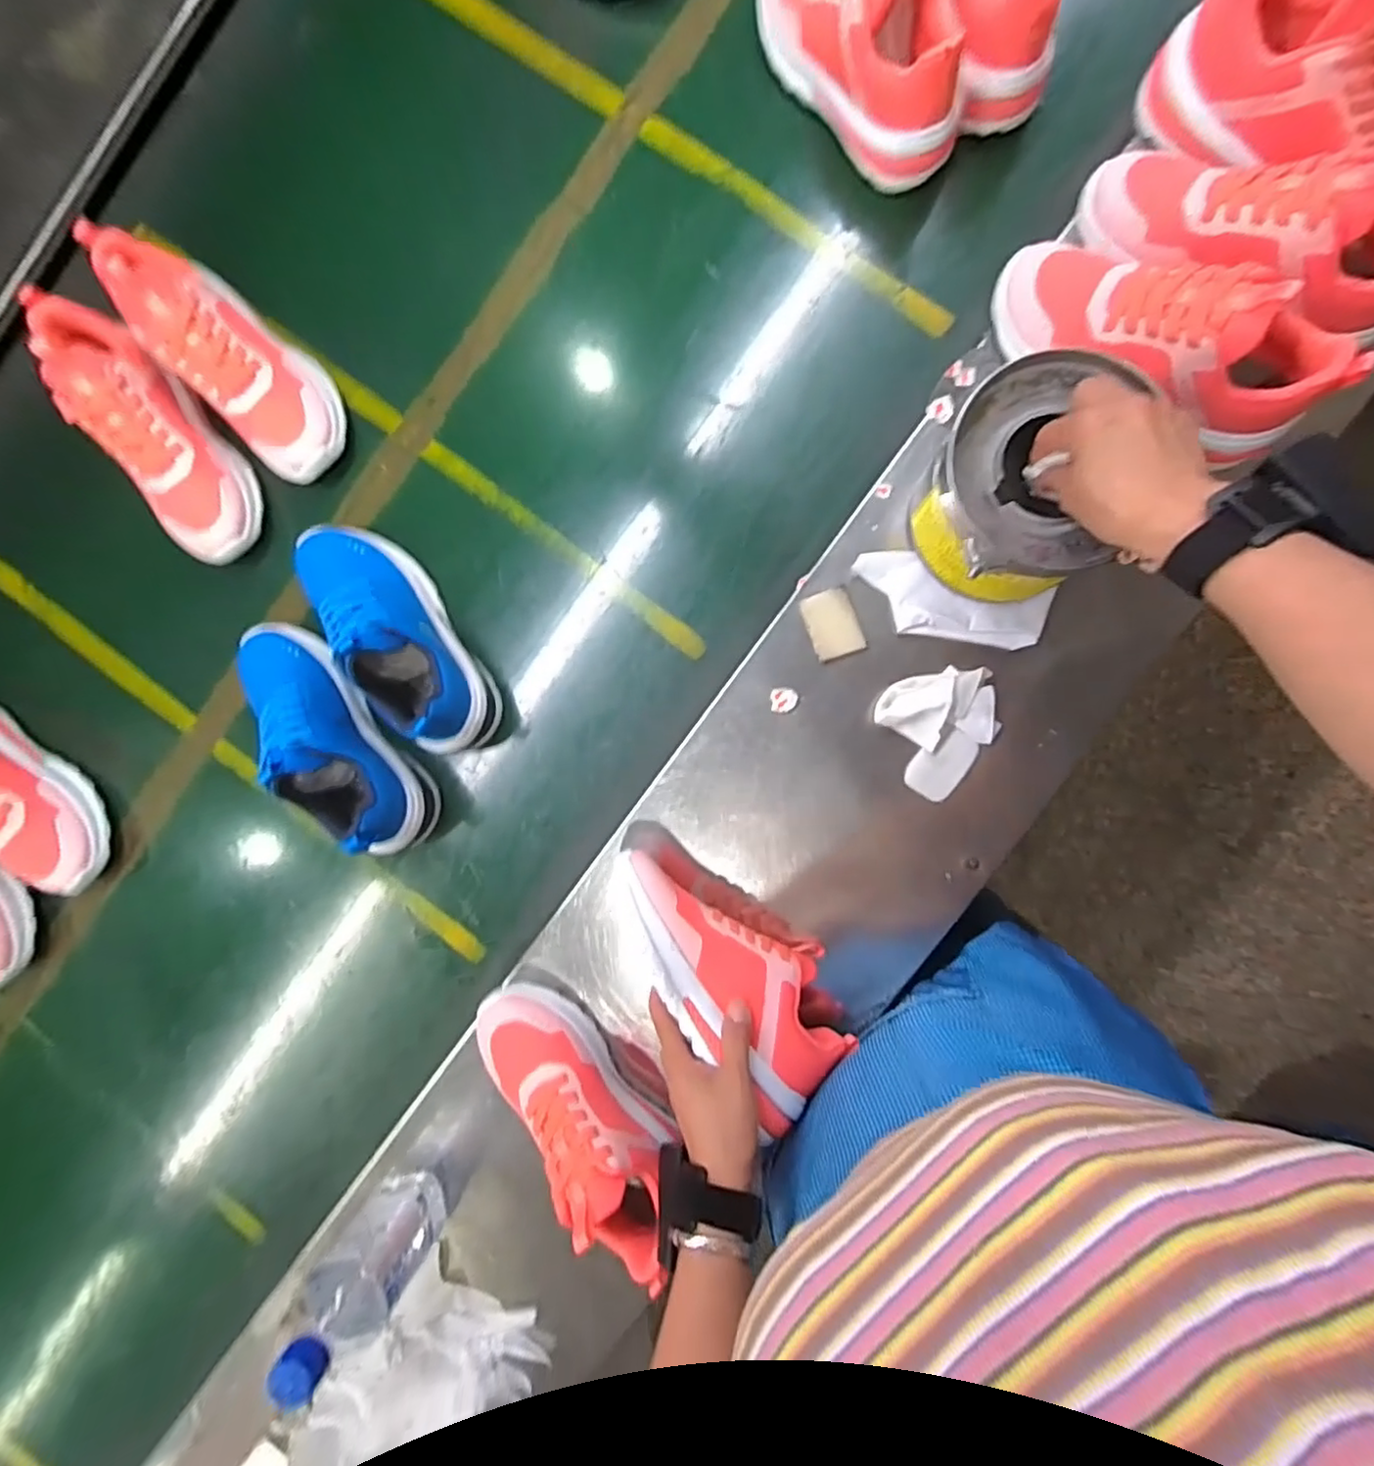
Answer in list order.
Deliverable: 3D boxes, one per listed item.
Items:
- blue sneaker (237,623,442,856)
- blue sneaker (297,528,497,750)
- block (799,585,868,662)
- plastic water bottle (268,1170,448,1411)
[{"bbox_3d":[-0.313,0.002,0.539,0.080,0.106,0.239,-39,87,4],"label":"blue sneaker"},{"bbox_3d":[-0.254,-0.089,0.545,0.083,0.107,0.231,-40,87,4],"label":"blue sneaker"},{"bbox_3d":[0.122,-0.092,0.534,0.041,0.004,0.056,-20,89,5],"label":"block"},{"bbox_3d":[-0.244,0.414,0.492,0.064,0.177,0.067,0,91,5],"label":"plastic water bottle"}]

